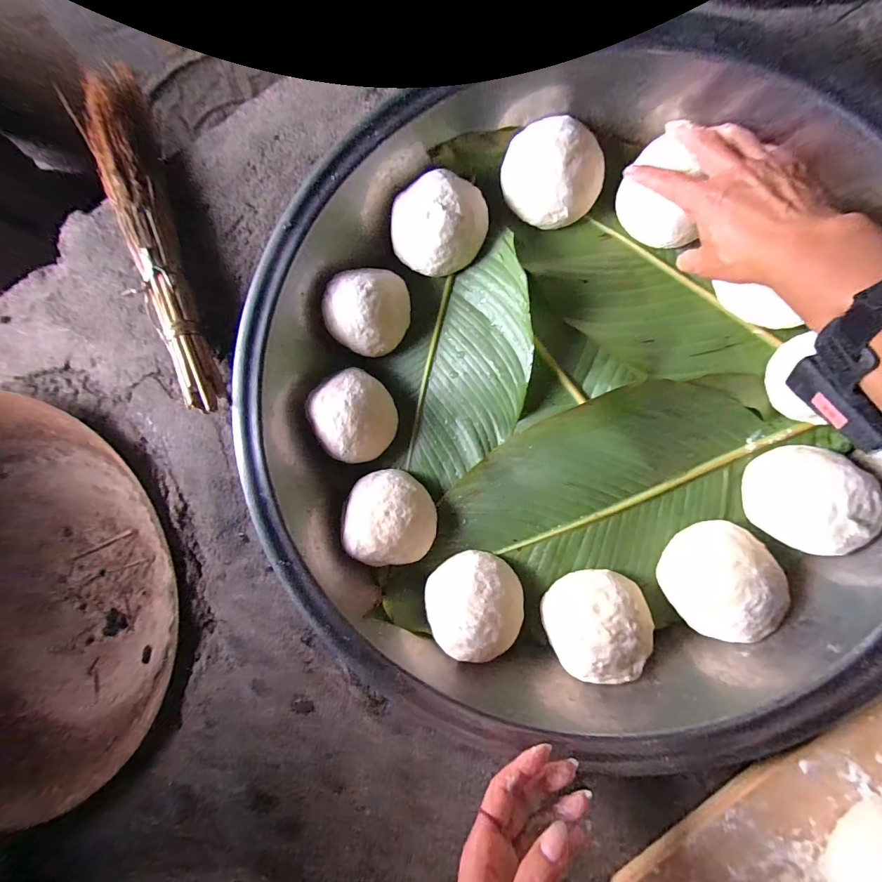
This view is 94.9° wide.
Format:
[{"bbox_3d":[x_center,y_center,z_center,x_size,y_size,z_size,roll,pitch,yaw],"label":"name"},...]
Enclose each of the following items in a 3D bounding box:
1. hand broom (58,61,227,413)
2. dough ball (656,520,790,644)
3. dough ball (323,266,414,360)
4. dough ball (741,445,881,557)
[{"bbox_3d":[-0.298,-0.216,0.421,0.062,0.043,0.391,-23,85,8],"label":"hand broom"},{"bbox_3d":[0.250,0.125,0.362,0.088,0.053,0.097,-26,85,8],"label":"dough ball"},{"bbox_3d":[-0.079,-0.140,0.433,0.079,0.050,0.086,0,89,11],"label":"dough ball"},{"bbox_3d":[0.314,0.051,0.343,0.077,0.054,0.089,-32,84,7],"label":"dough ball"}]

